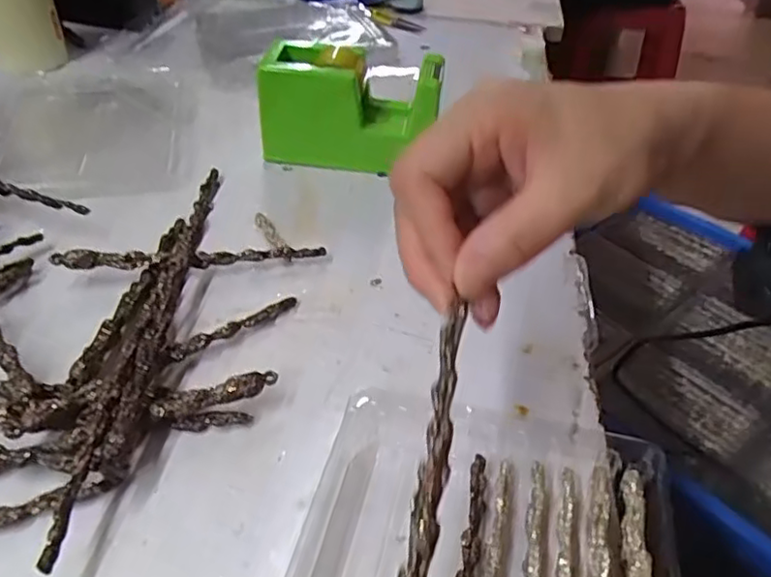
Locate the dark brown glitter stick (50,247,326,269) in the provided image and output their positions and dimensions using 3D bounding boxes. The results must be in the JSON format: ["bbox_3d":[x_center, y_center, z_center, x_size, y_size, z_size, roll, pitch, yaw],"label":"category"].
[{"bbox_3d":[-0.115,-0.019,0.387,0.154,0.019,0.010,-4,42,-8],"label":"dark brown glitter stick"}]

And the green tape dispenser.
[{"bbox_3d":[-0.026,-0.133,0.478,0.129,0.079,0.044,6,42,3],"label":"green tape dispenser"}]

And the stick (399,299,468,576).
[{"bbox_3d":[0.015,0.073,0.224,0.010,0.006,0.138,9,71,7],"label":"stick"}]

